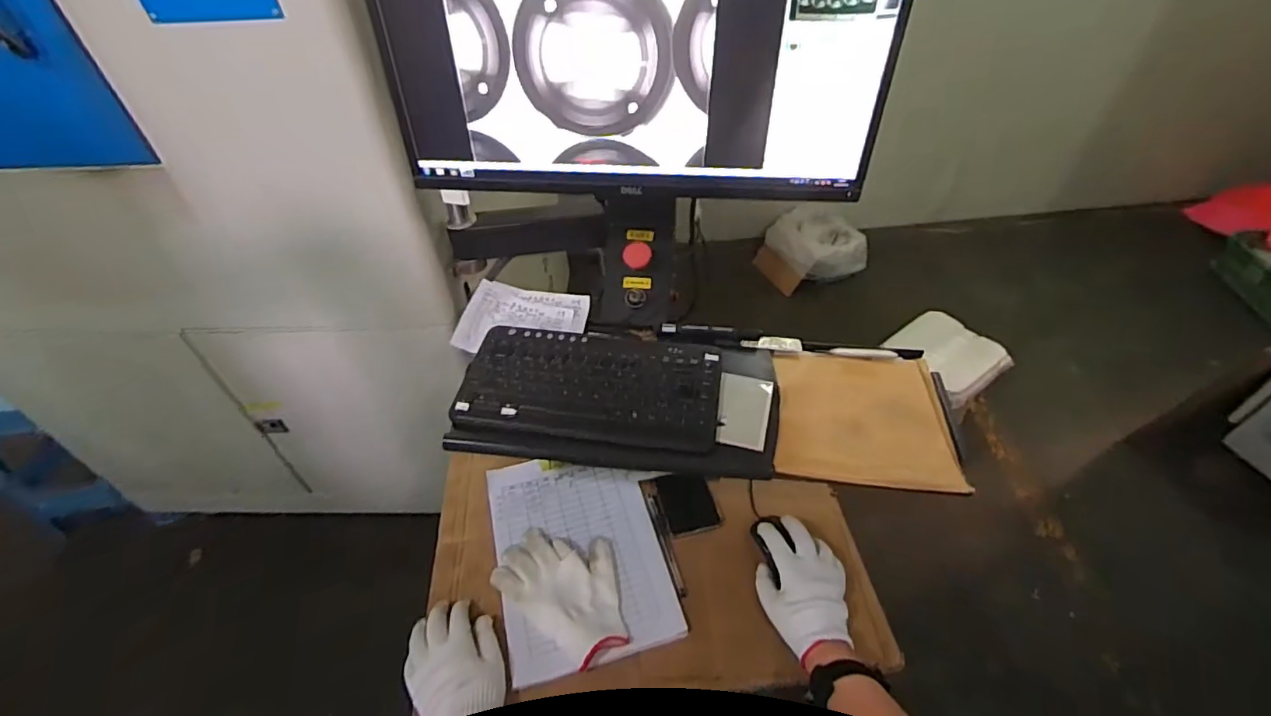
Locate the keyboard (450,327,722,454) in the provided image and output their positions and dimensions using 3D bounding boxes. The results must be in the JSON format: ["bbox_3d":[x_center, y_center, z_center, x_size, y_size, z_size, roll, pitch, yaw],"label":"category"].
[{"bbox_3d":[-0.056,0.031,0.696,0.314,0.027,0.155,4,46,7],"label":"keyboard"}]

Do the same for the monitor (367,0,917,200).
[{"bbox_3d":[-0.004,-0.335,0.597,0.549,0.313,0.067,2,45,5],"label":"monitor"}]

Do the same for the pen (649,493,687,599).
[{"bbox_3d":[0.043,0.247,0.746,0.017,0.013,0.141,-12,46,-10],"label":"pen"}]

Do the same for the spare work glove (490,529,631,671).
[{"bbox_3d":[-0.083,0.287,0.714,0.194,0.018,0.130,30,54,28],"label":"spare work glove"}]

